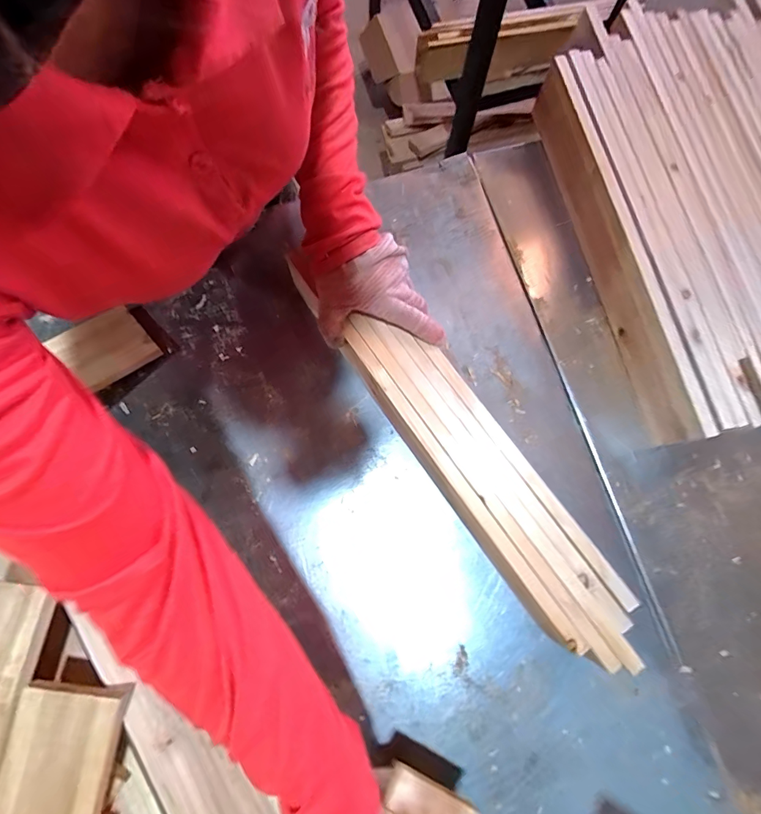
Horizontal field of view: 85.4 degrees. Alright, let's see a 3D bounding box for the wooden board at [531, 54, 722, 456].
[{"bbox_3d":[0.276,-0.198,0.506,0.020,0.080,0.492,-11,78,-4],"label":"wooden board"}]

